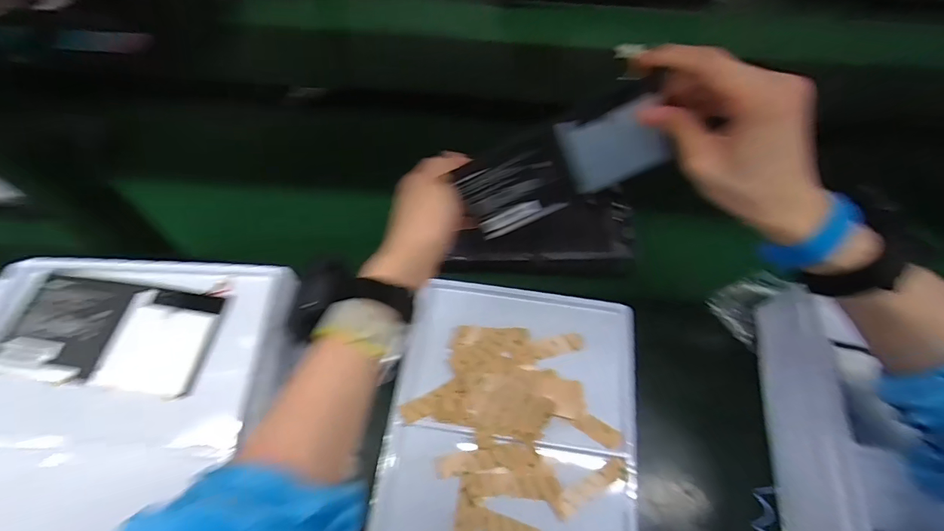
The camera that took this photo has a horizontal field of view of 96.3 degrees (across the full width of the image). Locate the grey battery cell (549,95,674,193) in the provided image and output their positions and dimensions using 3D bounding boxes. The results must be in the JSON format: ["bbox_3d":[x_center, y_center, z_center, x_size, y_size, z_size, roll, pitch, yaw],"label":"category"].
[{"bbox_3d":[0.116,-0.097,0.345,0.078,0.069,0.004,-20,40,19],"label":"grey battery cell"}]

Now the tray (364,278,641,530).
[{"bbox_3d":[0.040,0.171,0.424,0.249,0.026,0.331,8,59,3],"label":"tray"}]

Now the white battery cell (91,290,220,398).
[{"bbox_3d":[-0.269,0.066,0.362,0.081,0.004,0.082,9,59,3],"label":"white battery cell"}]

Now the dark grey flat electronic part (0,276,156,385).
[{"bbox_3d":[-0.352,0.053,0.367,0.086,0.004,0.091,8,59,3],"label":"dark grey flat electronic part"}]

